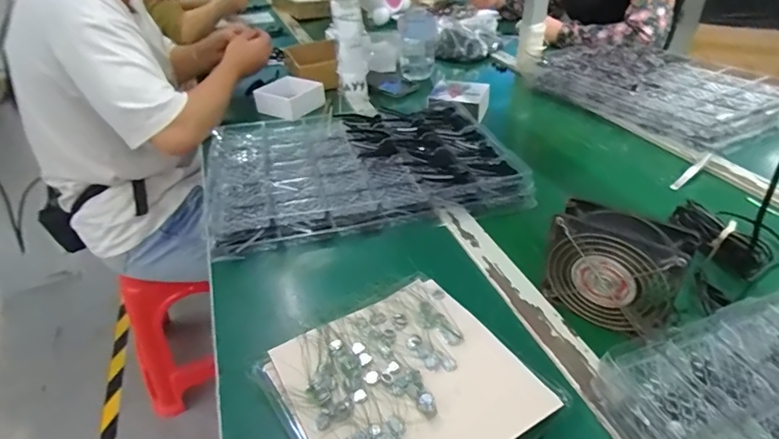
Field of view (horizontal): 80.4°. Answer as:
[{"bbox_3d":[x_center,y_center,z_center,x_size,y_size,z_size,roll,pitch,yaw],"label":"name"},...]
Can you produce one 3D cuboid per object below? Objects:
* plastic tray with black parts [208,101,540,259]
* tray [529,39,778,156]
[{"bbox_3d":[-0.049,-0.092,0.718,0.442,0.043,0.337,-10,35,-9],"label":"plastic tray with black parts"},{"bbox_3d":[0.545,-0.277,0.947,0.321,0.047,0.491,-16,37,-17],"label":"tray"}]

